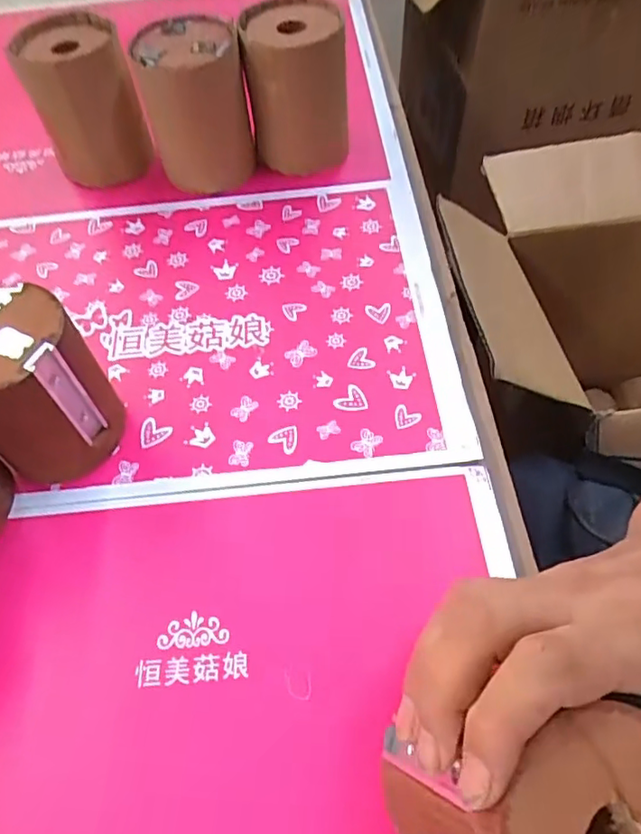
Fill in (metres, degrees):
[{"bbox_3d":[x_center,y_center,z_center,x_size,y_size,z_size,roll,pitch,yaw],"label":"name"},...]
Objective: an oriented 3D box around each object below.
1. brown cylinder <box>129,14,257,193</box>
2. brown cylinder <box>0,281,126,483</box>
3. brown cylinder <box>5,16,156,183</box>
[{"bbox_3d":[-0.101,-0.255,0.481,0.082,0.117,0.087,-16,58,-8],"label":"brown cylinder"},{"bbox_3d":[-0.168,-0.015,0.342,0.076,0.100,0.077,-1,57,2],"label":"brown cylinder"},{"bbox_3d":[-0.203,-0.270,0.505,0.083,0.114,0.073,-18,58,-9],"label":"brown cylinder"}]

